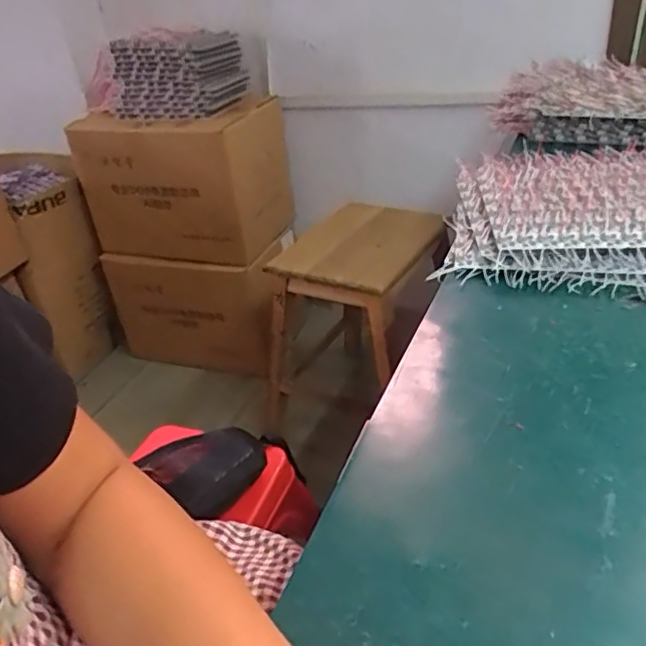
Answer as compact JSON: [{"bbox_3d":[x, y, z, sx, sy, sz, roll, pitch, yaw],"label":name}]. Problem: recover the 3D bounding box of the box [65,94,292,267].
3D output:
[{"bbox_3d":[-0.363,-0.391,1.602,0.486,0.342,0.300,3,35,19],"label":"box"}]

